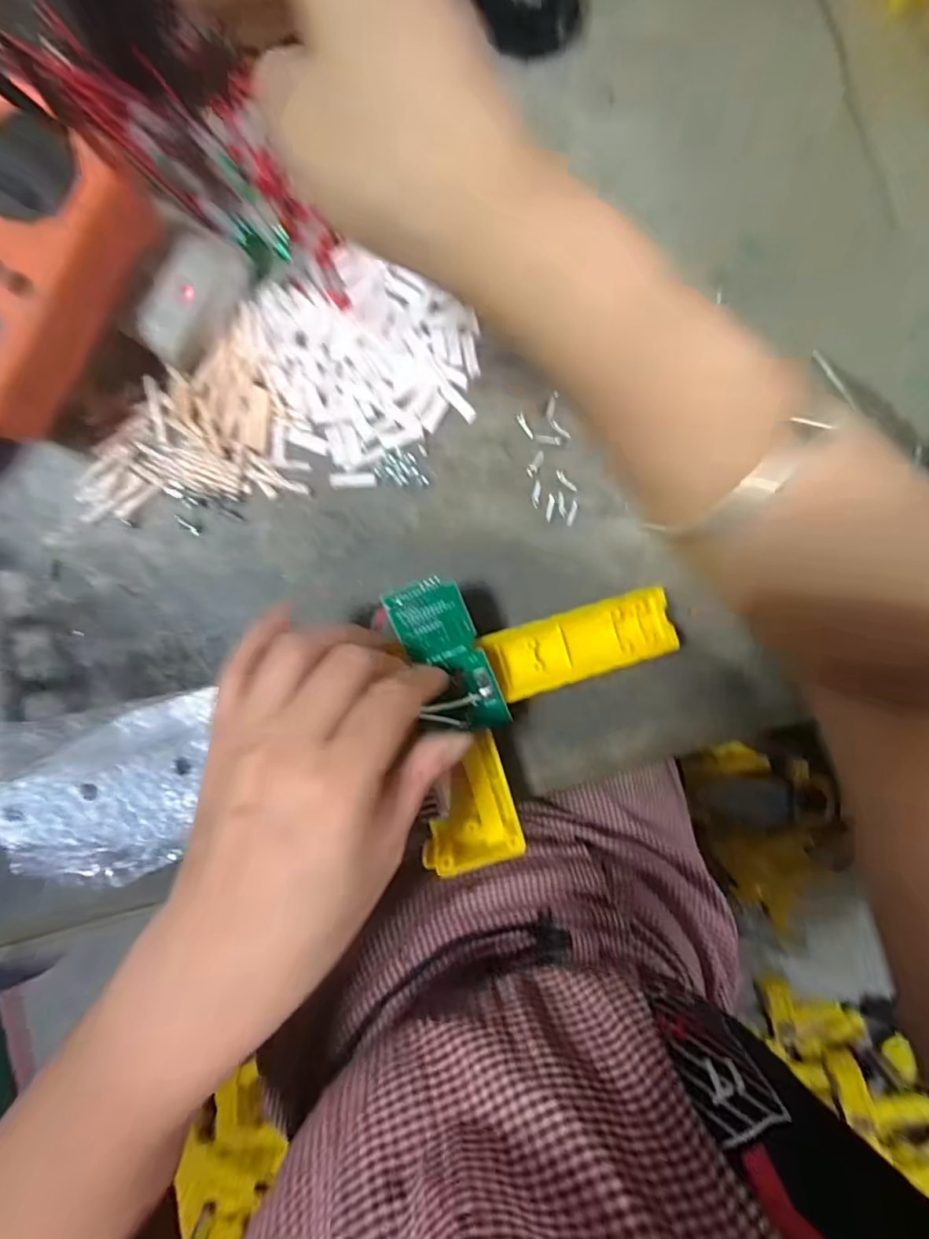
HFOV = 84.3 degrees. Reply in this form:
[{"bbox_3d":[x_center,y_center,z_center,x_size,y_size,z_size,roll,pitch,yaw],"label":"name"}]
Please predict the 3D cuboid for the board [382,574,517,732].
[{"bbox_3d":[-0.007,0.019,0.235,0.034,0.005,0.077,-28,102,-3],"label":"board"}]

